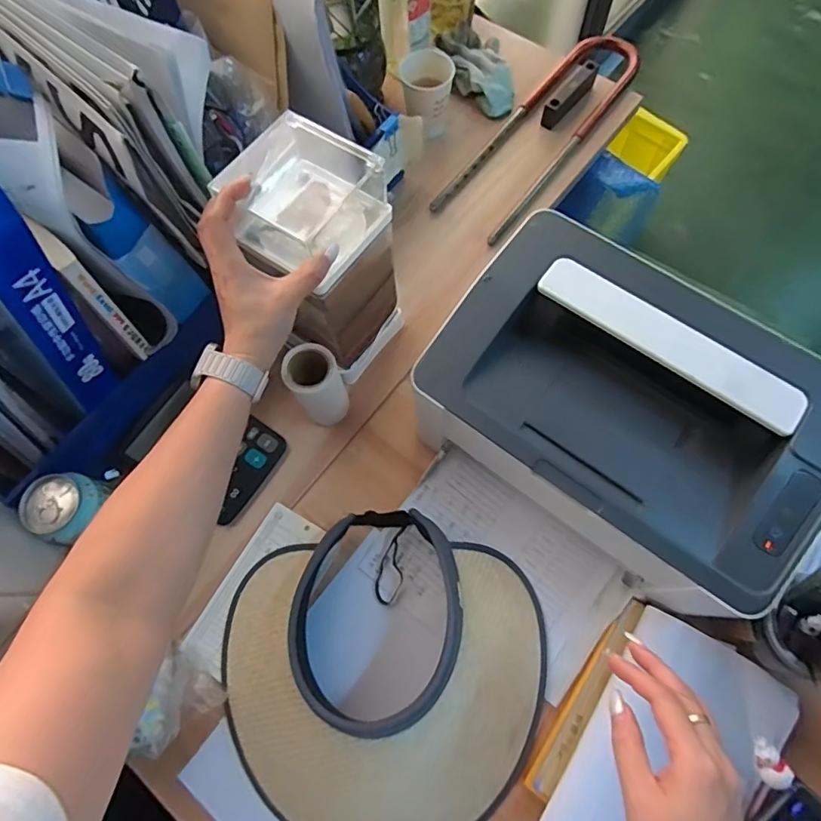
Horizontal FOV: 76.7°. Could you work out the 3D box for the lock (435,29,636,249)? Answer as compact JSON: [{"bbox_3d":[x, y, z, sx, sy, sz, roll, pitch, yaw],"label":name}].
[{"bbox_3d":[0.186,-0.400,0.733,0.111,0.032,0.388,37,76,14],"label":"lock"}]

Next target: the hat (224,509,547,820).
[{"bbox_3d":[-0.036,0.239,0.468,0.315,0.106,0.297,23,73,10],"label":"hat"}]

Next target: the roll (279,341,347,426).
[{"bbox_3d":[-0.101,-0.026,0.571,0.053,0.113,0.054,-1,70,2],"label":"roll"}]

